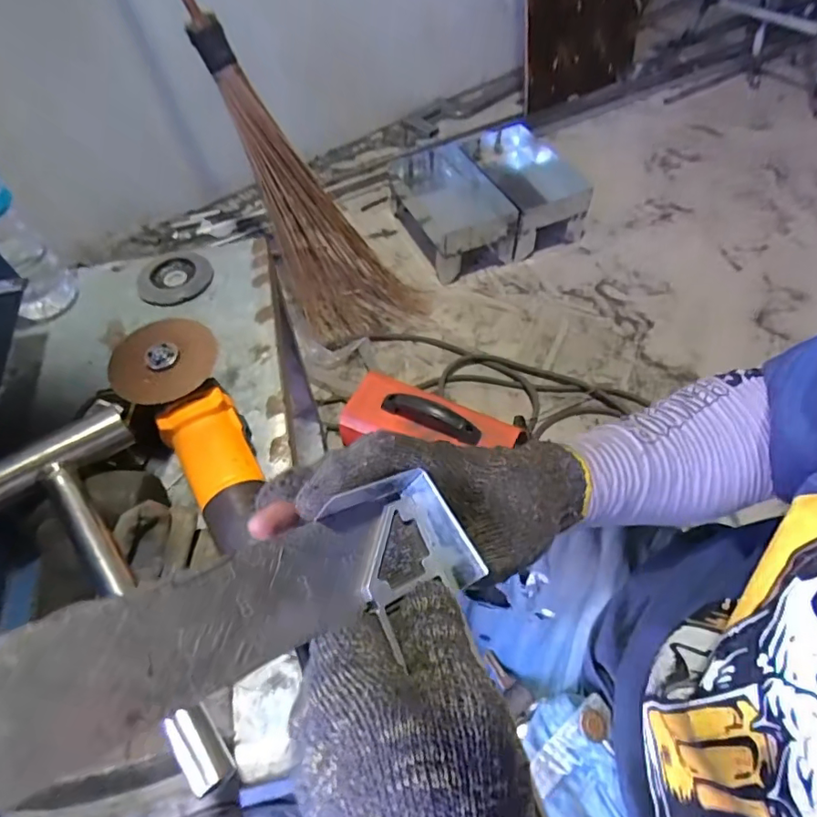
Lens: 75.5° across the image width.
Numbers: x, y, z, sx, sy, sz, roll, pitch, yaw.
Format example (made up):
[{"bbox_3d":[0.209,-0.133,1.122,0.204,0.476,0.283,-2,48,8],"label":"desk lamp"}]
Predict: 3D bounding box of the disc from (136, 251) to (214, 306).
[{"bbox_3d":[-0.295,-0.167,0.664,0.090,0.015,0.091,0,56,0],"label":"disc"}]

